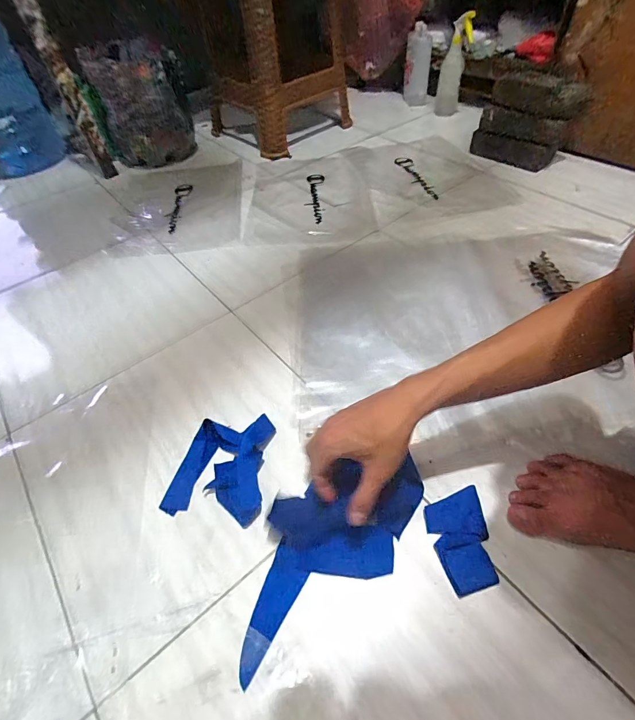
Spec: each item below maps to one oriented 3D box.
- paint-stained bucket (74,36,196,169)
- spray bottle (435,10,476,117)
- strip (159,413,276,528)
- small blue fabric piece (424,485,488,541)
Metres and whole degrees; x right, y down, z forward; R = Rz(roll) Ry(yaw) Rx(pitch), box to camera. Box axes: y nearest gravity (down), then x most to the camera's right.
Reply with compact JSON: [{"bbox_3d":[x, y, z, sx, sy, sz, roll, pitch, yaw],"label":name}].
[{"bbox_3d":[-0.510,-0.747,1.096,0.245,0.269,0.197,-17,52,-9],"label":"paint-stained bucket"},{"bbox_3d":[0.414,-0.887,1.135,0.081,0.242,0.059,16,54,16],"label":"spray bottle"},{"bbox_3d":[-0.126,0.137,0.504,0.120,0.018,0.143,6,52,9],"label":"strip"},{"bbox_3d":[0.167,0.186,0.455,0.069,0.004,0.058,-4,51,1],"label":"small blue fabric piece"}]

